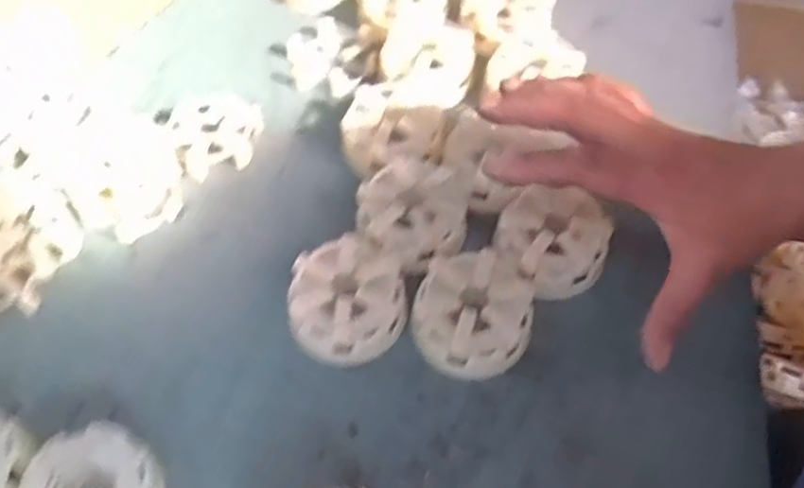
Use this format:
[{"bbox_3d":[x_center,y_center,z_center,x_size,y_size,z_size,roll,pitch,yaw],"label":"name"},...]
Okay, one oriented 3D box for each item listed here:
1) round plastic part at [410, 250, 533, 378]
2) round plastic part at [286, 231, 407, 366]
[{"bbox_3d":[0.040,0.038,0.399,0.063,0.025,0.065,0,55,0],"label":"round plastic part"},{"bbox_3d":[-0.030,0.032,0.405,0.064,0.037,0.065,0,55,0],"label":"round plastic part"}]

